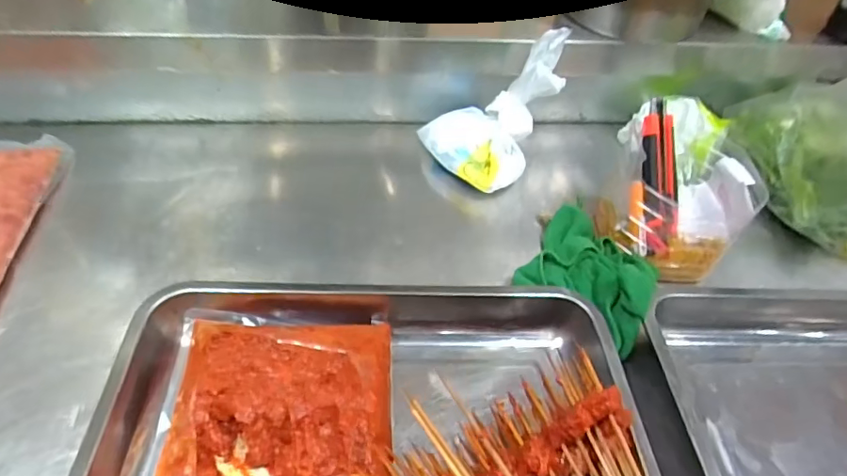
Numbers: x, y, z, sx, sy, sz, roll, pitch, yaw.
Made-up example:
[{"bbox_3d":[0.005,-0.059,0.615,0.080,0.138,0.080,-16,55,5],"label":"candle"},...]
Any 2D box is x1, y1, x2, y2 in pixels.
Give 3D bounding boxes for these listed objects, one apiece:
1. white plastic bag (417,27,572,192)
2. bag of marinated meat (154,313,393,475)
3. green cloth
[{"bbox_3d":[0.077,-0.148,0.597,0.146,0.133,0.124,9,48,2],"label":"white plastic bag"},{"bbox_3d":[-0.107,0.166,0.373,0.168,0.028,0.248,1,48,-5],"label":"bag of marinated meat"},{"bbox_3d":[0.171,0.021,0.519,0.120,0.055,0.145,27,51,17],"label":"green cloth"}]

